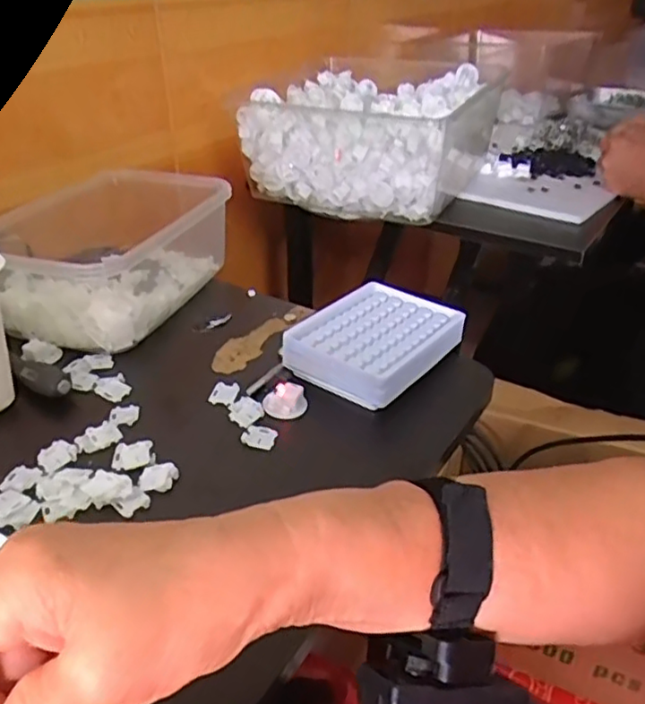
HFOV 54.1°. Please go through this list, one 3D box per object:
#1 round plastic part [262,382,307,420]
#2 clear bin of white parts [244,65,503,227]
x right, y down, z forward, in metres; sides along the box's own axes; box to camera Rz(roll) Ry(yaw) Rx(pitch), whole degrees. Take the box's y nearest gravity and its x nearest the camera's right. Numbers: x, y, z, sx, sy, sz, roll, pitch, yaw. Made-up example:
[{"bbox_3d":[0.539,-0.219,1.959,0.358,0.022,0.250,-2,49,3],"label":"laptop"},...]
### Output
[{"bbox_3d":[-0.028,0.038,0.474,0.032,0.027,0.016,-4,33,-7],"label":"round plastic part"},{"bbox_3d":[0.065,-0.296,0.842,0.254,0.118,0.273,15,35,21],"label":"clear bin of white parts"}]

